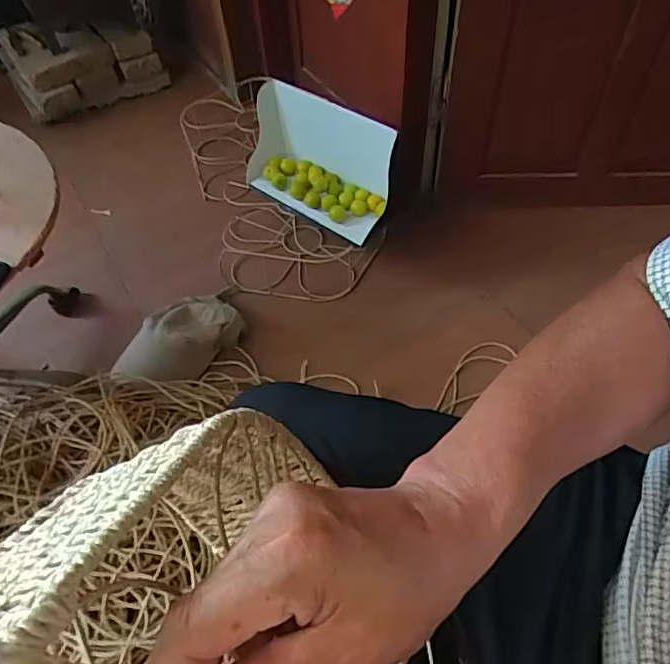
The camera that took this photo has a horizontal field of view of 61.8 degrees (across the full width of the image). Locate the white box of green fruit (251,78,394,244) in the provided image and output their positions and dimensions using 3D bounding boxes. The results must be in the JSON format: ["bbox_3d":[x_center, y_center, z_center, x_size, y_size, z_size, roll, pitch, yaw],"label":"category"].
[{"bbox_3d":[-0.032,-0.343,1.076,0.316,0.204,0.159,28,59,22],"label":"white box of green fruit"}]

